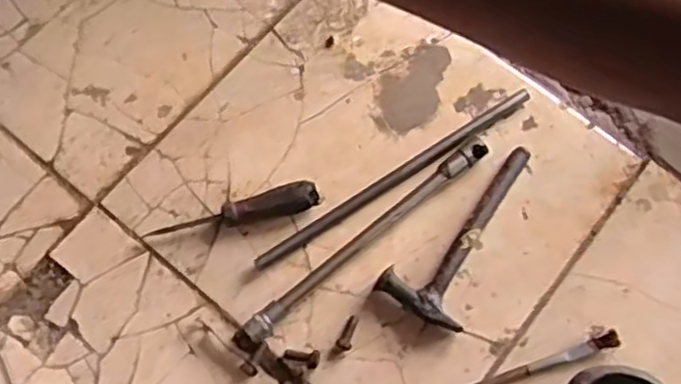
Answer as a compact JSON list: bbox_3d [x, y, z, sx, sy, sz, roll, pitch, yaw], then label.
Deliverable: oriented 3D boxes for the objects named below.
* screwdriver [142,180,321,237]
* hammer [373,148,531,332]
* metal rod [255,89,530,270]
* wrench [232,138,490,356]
[{"bbox_3d":[-0.105,0.020,0.713,0.167,0.028,0.025,-13,73,-5],"label":"screwdriver"},{"bbox_3d":[0.128,0.038,0.717,0.084,0.026,0.204,35,75,10],"label":"hammer"},{"bbox_3d":[0.059,-0.016,0.748,0.338,0.018,0.016,-32,75,-10],"label":"metal rod"},{"bbox_3d":[0.025,0.047,0.710,0.318,0.023,0.023,-39,76,-12],"label":"wrench"}]

